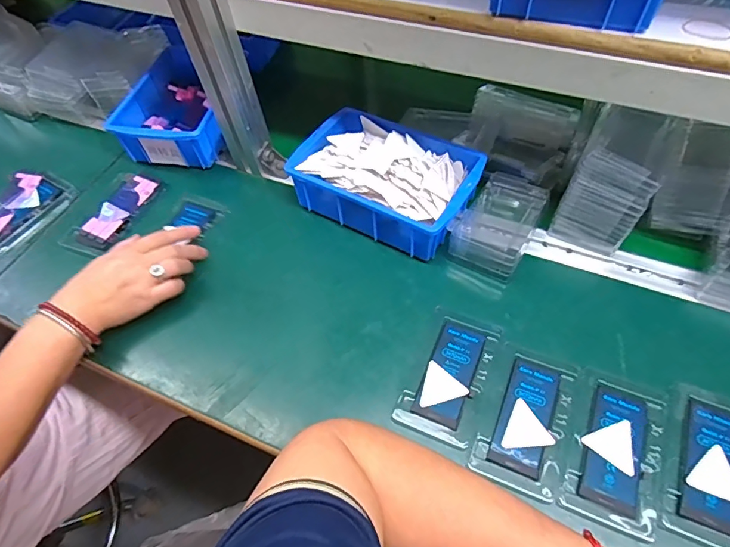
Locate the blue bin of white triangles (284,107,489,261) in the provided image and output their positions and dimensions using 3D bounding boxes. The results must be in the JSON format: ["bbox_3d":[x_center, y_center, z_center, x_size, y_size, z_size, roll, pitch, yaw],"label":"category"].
[{"bbox_3d":[0.027,-0.111,0.550,0.198,0.068,0.134,26,62,20],"label":"blue bin of white triangles"}]

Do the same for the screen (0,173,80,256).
[{"bbox_3d":[-0.451,-0.085,0.598,0.096,0.008,0.125,24,61,19],"label":"screen"}]

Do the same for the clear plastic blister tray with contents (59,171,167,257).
[{"bbox_3d":[-0.319,-0.081,0.587,0.072,0.007,0.135,16,59,14],"label":"clear plastic blister tray with contents"}]

